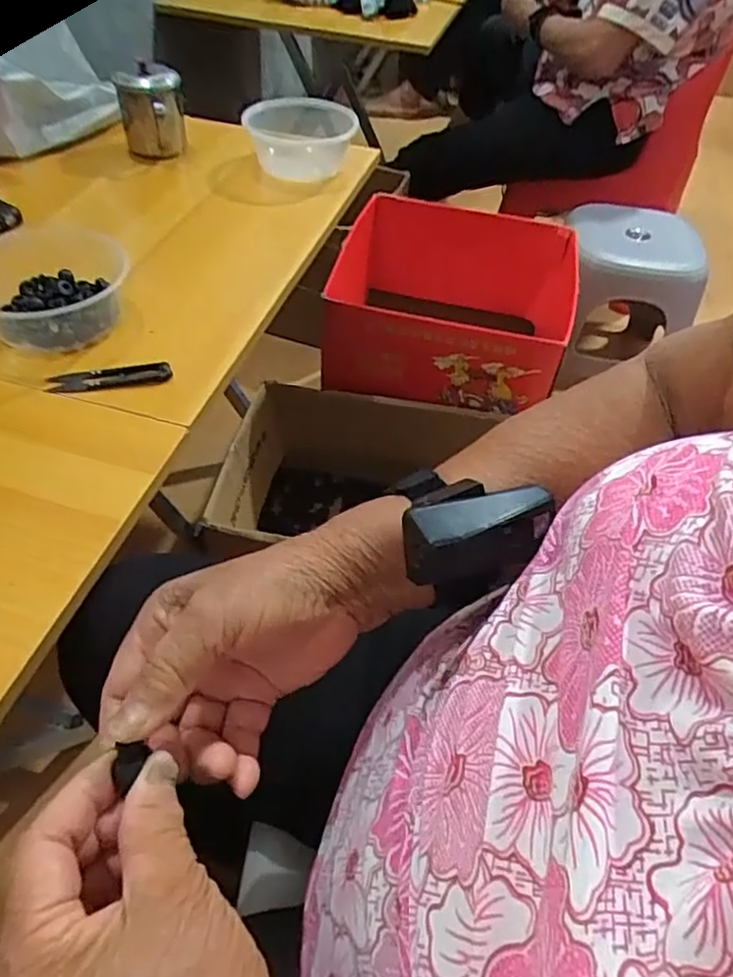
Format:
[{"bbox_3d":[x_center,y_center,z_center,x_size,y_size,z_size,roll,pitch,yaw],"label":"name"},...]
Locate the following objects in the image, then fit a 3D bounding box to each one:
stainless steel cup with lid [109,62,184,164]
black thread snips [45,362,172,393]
[{"bbox_3d":[-0.265,-0.465,0.785,0.078,0.090,0.061,-9,52,-13],"label":"stainless steel cup with lid"},{"bbox_3d":[-0.218,-0.095,0.538,0.099,0.010,0.019,-5,51,-10],"label":"black thread snips"}]

